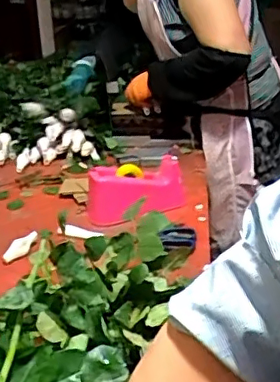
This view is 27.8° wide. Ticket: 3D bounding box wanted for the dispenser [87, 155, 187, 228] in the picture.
[{"bbox_3d":[-0.008,-0.003,1.210,0.219,0.098,0.077,-11,28,-17],"label":"dispenser"}]

